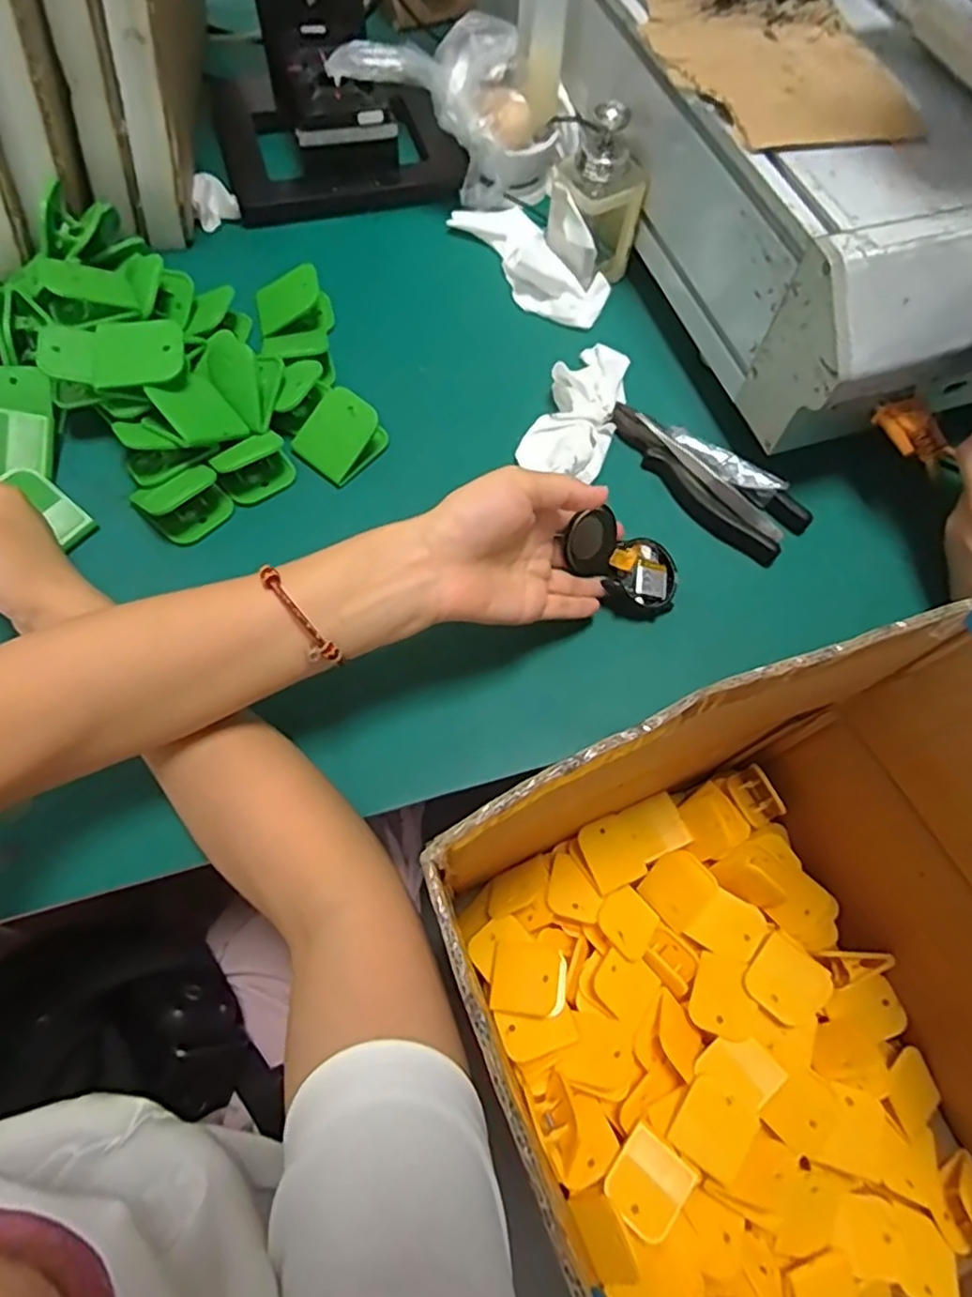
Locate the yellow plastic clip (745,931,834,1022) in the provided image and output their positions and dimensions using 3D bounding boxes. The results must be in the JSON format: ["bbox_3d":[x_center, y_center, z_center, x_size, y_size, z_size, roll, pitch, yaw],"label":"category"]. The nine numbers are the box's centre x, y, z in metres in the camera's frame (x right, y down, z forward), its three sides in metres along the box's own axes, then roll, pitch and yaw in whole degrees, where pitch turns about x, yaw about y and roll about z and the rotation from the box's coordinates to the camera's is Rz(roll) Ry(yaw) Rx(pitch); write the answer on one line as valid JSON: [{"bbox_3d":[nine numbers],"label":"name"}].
[{"bbox_3d":[0.230,0.254,0.507,0.051,0.017,0.056,40,70,14],"label":"yellow plastic clip"}]

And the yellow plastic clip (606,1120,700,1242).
[{"bbox_3d":[0.110,0.362,0.450,0.047,0.008,0.053,33,64,28],"label":"yellow plastic clip"}]

